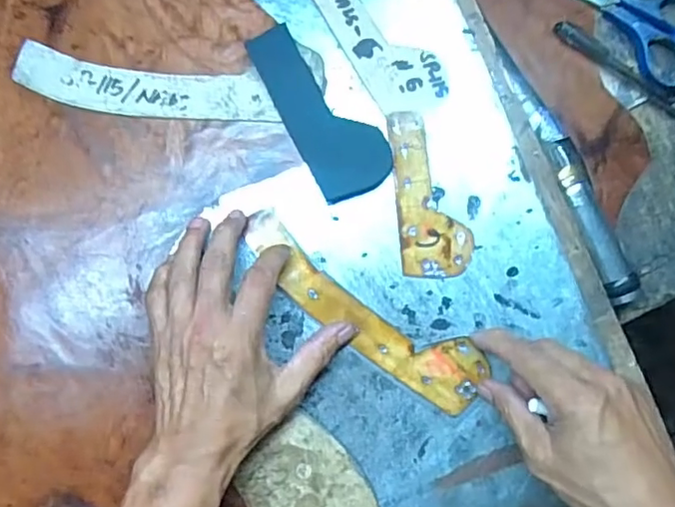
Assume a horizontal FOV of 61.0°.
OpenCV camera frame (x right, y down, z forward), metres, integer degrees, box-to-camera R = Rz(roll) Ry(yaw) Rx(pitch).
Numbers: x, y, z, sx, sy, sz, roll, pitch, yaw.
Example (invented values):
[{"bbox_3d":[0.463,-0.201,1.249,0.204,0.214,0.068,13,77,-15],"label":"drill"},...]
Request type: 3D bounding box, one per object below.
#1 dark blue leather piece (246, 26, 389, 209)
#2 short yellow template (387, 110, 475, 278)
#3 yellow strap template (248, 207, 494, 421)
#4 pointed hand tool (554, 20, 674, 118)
[{"bbox_3d":[-0.011,-0.101,0.402,0.055,0.007,0.127,-30,93,-6],"label":"dark blue leather piece"},{"bbox_3d":[0.065,-0.043,0.404,0.048,0.004,0.117,-6,86,1],"label":"short yellow template"},{"bbox_3d":[0.018,0.038,0.397,0.190,0.005,0.047,37,85,2],"label":"yellow strap template"},{"bbox_3d":[0.219,-0.135,0.431,0.131,0.009,0.012,34,86,-6],"label":"pointed hand tool"}]

